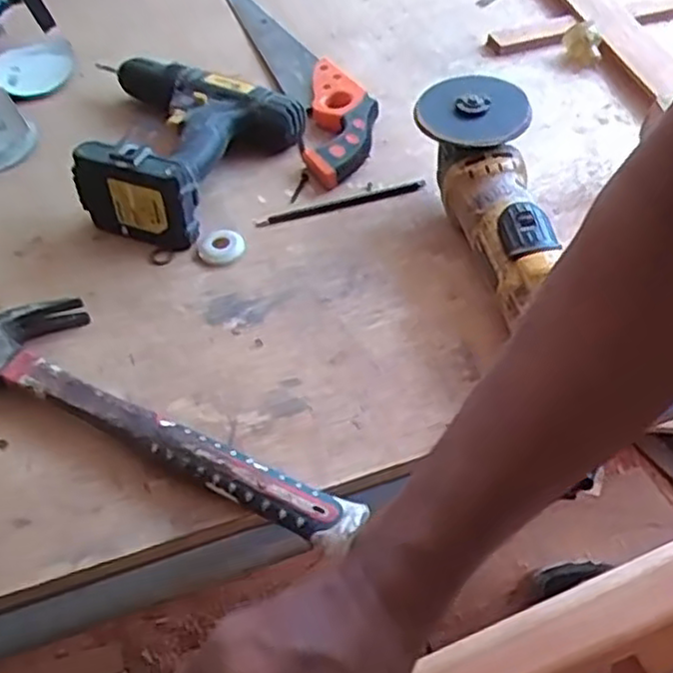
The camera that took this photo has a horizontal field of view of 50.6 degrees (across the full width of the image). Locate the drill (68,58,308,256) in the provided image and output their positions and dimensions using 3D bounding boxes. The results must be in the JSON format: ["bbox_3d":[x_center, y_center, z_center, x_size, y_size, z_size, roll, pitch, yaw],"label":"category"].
[{"bbox_3d":[-0.168,-0.198,0.667,0.216,0.071,0.207,19,57,16],"label":"drill"}]

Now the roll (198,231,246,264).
[{"bbox_3d":[-0.100,-0.079,0.620,0.038,0.006,0.032,-33,59,-20],"label":"roll"}]

